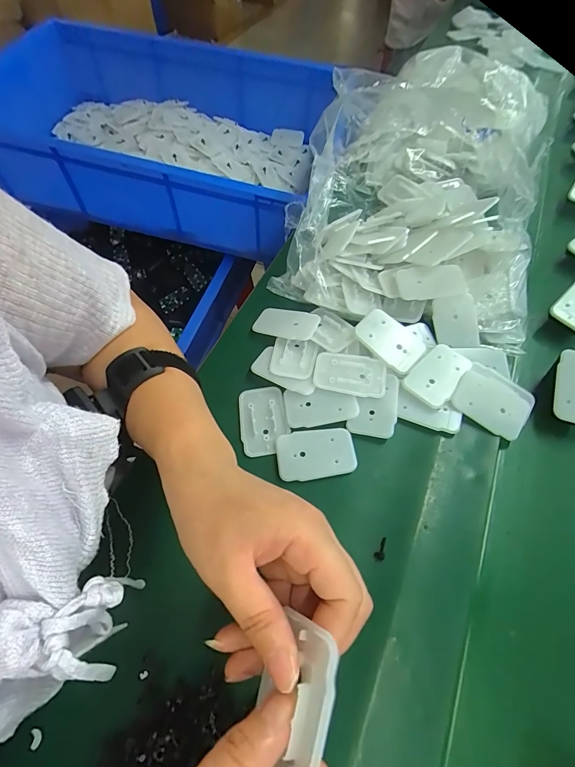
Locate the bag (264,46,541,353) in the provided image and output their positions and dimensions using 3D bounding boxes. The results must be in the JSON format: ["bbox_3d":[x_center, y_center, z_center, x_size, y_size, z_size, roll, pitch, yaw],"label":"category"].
[{"bbox_3d":[0.154,-0.231,0.420,0.263,0.121,0.329,15,60,7],"label":"bag"}]

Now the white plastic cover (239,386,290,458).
[{"bbox_3d":[-0.023,0.035,0.350,0.044,0.008,0.067,-8,60,-5],"label":"white plastic cover"}]

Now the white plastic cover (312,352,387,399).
[{"bbox_3d":[0.061,-0.009,0.357,0.068,0.006,0.041,13,60,7],"label":"white plastic cover"}]

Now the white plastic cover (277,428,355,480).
[{"bbox_3d":[0.025,0.062,0.327,0.068,0.004,0.043,-5,60,-4],"label":"white plastic cover"}]

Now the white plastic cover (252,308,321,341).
[{"bbox_3d":[-0.001,-0.065,0.395,0.065,0.006,0.037,14,60,22],"label":"white plastic cover"}]

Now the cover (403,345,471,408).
[{"bbox_3d":[0.145,-0.008,0.351,0.062,0.012,0.041,-38,67,-21],"label":"cover"}]

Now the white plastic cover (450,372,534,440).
[{"bbox_3d":[0.187,0.018,0.338,0.066,0.006,0.044,33,79,9],"label":"white plastic cover"}]

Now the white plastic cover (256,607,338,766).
[{"bbox_3d":[0.001,0.140,0.156,0.036,0.008,0.067,-2,66,50],"label":"white plastic cover"}]

